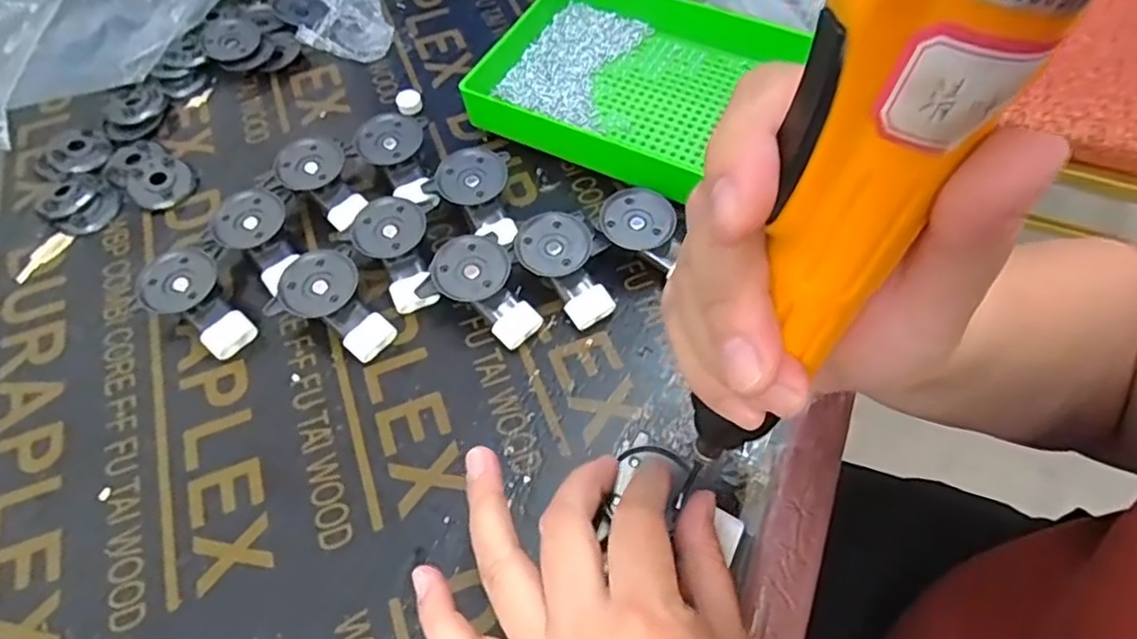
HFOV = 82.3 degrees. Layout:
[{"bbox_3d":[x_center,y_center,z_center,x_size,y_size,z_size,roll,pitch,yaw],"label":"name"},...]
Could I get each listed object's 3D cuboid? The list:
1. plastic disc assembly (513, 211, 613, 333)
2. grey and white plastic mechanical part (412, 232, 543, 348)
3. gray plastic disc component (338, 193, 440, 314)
[{"bbox_3d":[-0.001,-0.028,0.374,0.048,0.030,0.063,-15,60,-5],"label":"plastic disc assembly"},{"bbox_3d":[-0.044,-0.018,0.369,0.065,0.032,0.046,24,64,17],"label":"grey and white plastic mechanical part"},{"bbox_3d":[-0.104,-0.041,0.386,0.048,0.033,0.074,-7,59,0],"label":"gray plastic disc component"}]

